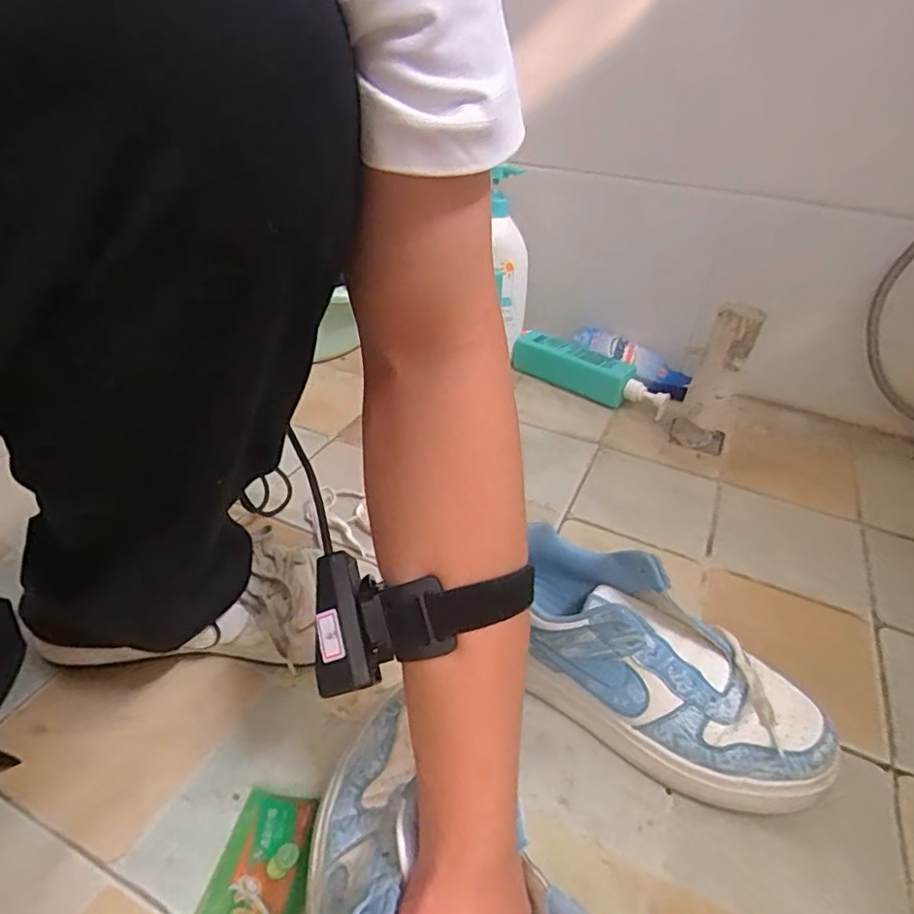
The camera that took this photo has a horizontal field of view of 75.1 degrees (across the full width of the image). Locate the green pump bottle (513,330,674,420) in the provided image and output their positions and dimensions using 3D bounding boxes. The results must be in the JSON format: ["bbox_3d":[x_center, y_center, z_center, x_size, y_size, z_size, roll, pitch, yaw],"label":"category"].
[{"bbox_3d":[0.186,-0.127,0.859,0.244,0.051,0.058,30,42,32],"label":"green pump bottle"}]

